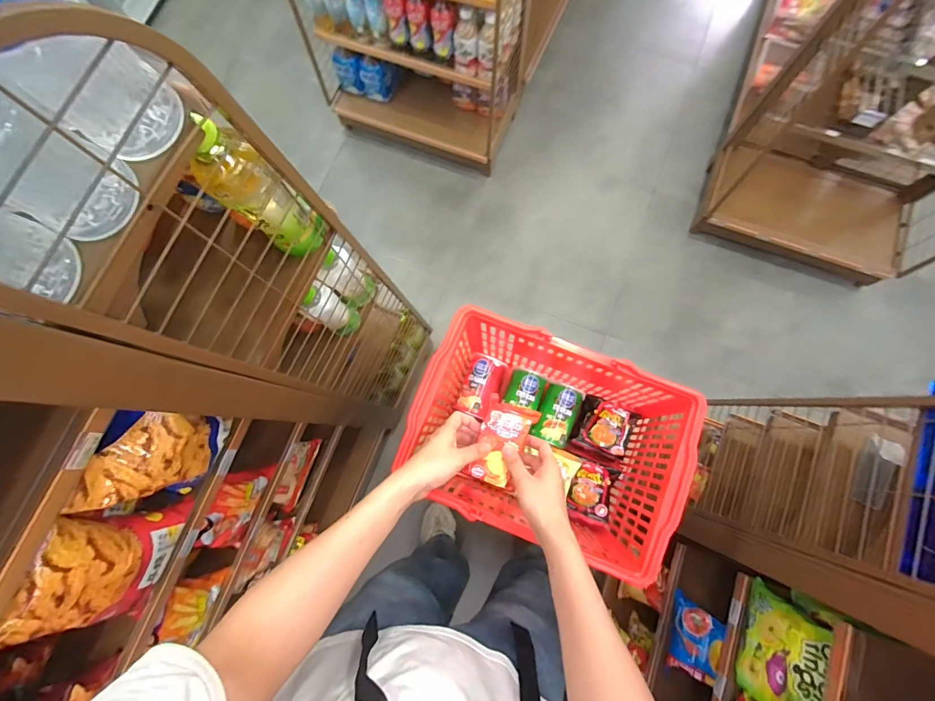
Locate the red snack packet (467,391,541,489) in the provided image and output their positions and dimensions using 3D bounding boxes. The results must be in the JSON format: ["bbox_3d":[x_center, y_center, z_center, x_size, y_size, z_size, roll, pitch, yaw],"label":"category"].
[{"bbox_3d":[0.047,0.129,0.615,0.069,0.028,0.116,22,85,5],"label":"red snack packet"}]

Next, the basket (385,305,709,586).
[{"bbox_3d":[0.120,0.141,0.717,0.404,0.177,0.292,22,80,5],"label":"basket"}]

